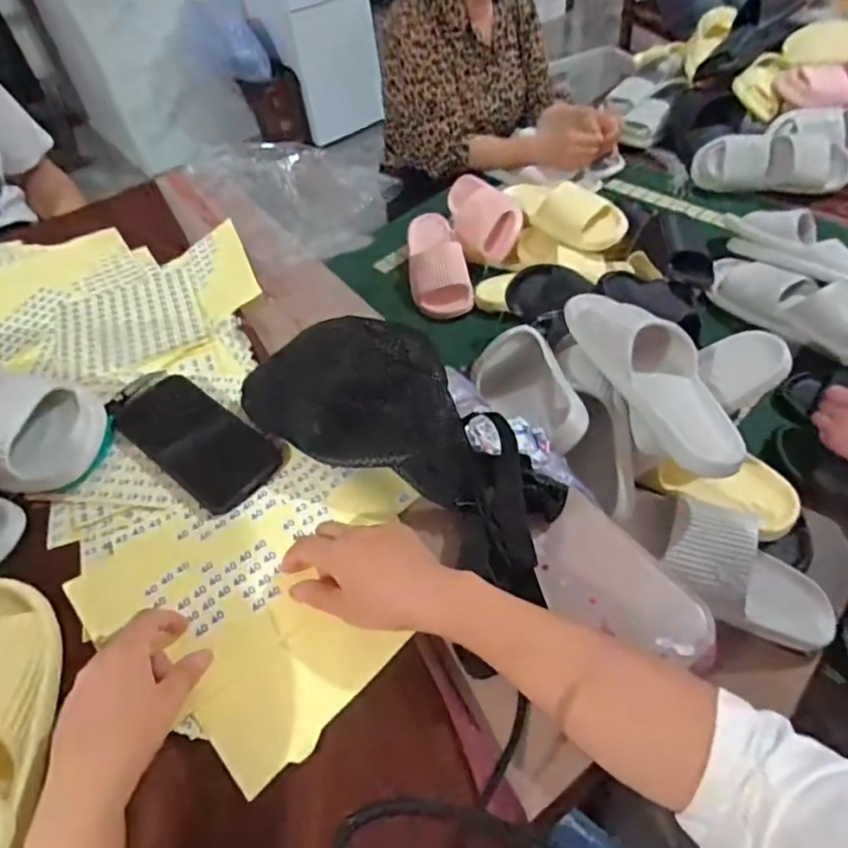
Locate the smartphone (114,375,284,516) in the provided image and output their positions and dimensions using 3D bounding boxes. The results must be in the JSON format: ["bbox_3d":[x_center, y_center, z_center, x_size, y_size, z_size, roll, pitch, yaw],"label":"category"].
[{"bbox_3d":[-0.212,0.012,0.539,0.167,0.008,0.078,35,70,20],"label":"smartphone"}]

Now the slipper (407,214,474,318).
[{"bbox_3d":[0.023,-0.302,1.082,0.105,0.073,0.257,-7,50,0],"label":"slipper"}]

